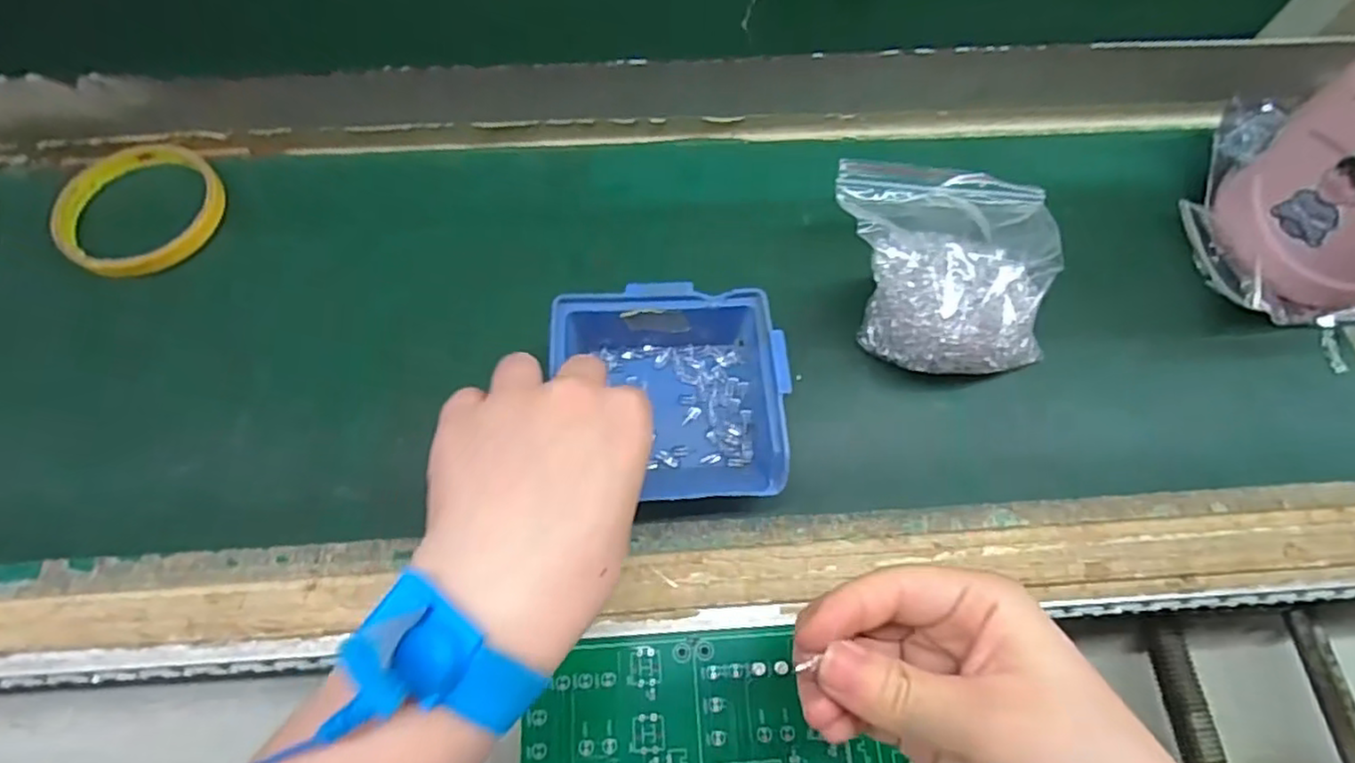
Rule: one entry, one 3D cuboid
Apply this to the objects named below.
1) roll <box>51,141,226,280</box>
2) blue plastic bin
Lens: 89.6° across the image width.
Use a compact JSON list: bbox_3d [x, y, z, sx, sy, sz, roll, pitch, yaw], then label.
[{"bbox_3d":[-0.296,-0.096,0.374,0.088,0.010,0.081,1,68,-1],"label":"roll"},{"bbox_3d":[-0.003,0.007,0.319,0.101,0.046,0.092,-3,68,-3],"label":"blue plastic bin"}]

